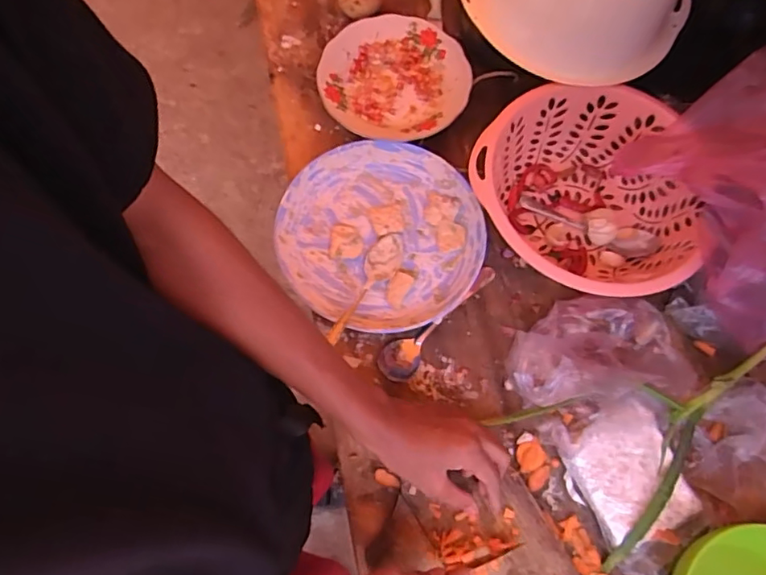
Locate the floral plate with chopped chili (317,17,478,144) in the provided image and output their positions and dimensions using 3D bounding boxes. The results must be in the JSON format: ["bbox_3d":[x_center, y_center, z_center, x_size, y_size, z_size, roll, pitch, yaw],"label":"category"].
[{"bbox_3d":[0.014,-0.255,0.686,0.180,0.029,0.171,0,70,1],"label":"floral plate with chopped chili"}]

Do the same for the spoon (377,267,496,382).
[{"bbox_3d":[0.061,0.033,0.589,0.171,0.018,0.041,-43,75,-14],"label":"spoon"}]

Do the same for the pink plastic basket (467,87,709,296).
[{"bbox_3d":[0.216,-0.093,0.603,0.221,0.085,0.237,0,70,1],"label":"pink plastic basket"}]

